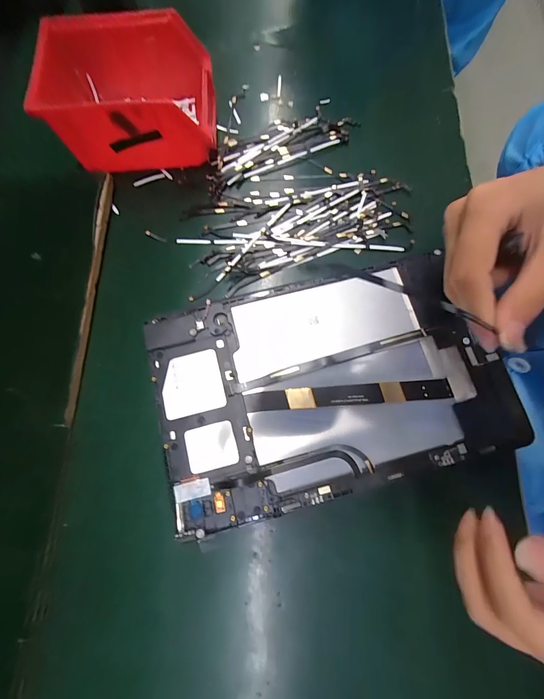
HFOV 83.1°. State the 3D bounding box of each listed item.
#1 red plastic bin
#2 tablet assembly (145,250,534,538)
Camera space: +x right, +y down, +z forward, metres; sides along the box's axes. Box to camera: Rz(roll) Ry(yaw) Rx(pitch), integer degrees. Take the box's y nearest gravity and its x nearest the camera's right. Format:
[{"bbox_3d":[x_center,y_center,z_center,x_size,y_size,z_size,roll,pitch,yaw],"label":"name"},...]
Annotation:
[{"bbox_3d":[-0.130,-0.234,0.290,0.142,0.070,0.105,-2,76,1],"label":"red plastic bin"},{"bbox_3d":[0.039,0.019,0.214,0.231,0.010,0.147,-14,77,-5],"label":"tablet assembly"}]

